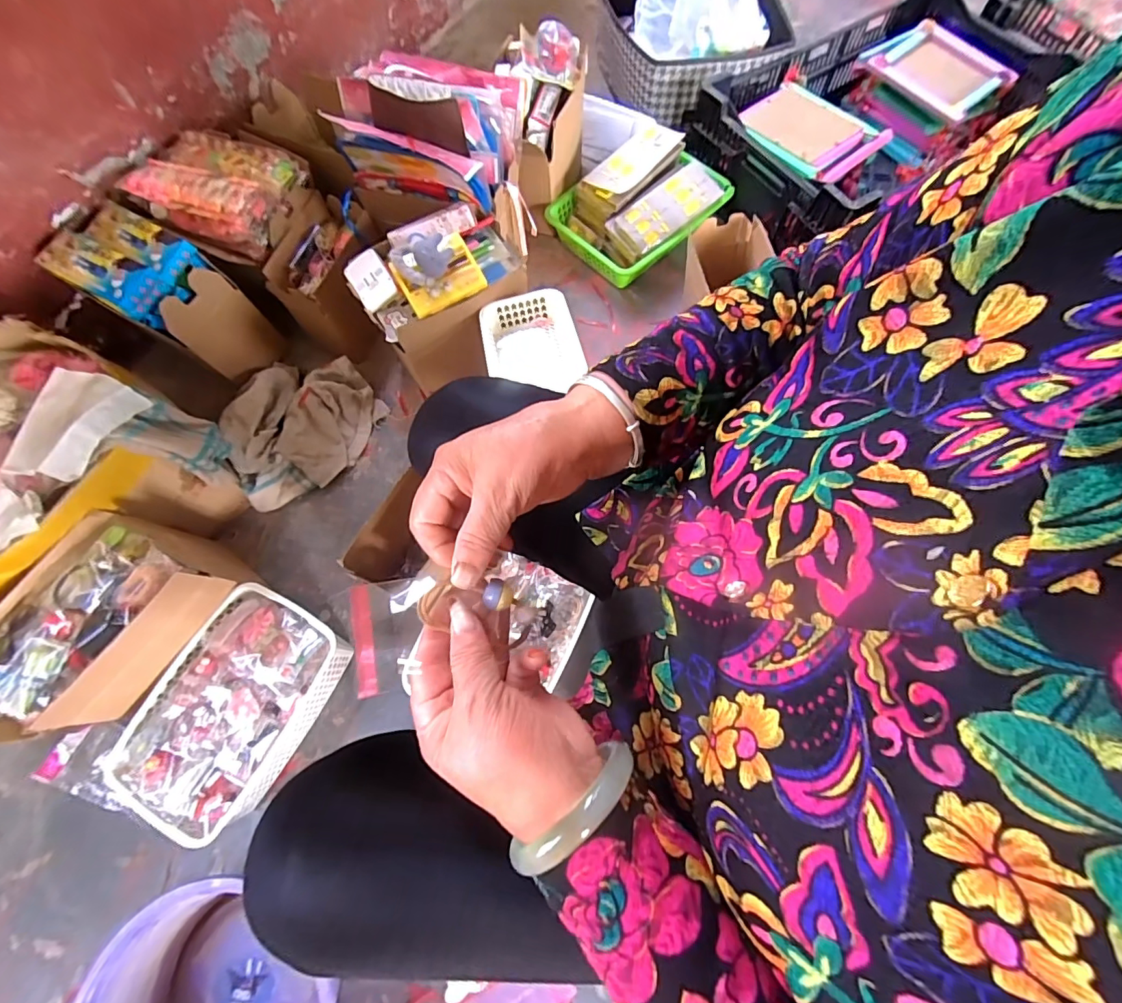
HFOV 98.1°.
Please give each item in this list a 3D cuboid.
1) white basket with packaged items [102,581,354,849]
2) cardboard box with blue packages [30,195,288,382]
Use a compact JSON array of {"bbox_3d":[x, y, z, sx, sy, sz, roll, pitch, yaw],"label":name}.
[{"bbox_3d":[-0.456,0.289,0.697,0.199,0.101,0.297,28,73,12],"label":"white basket with packaged items"},{"bbox_3d":[-0.674,-0.353,0.828,0.271,0.216,0.151,31,74,13],"label":"cardboard box with blue packages"}]

